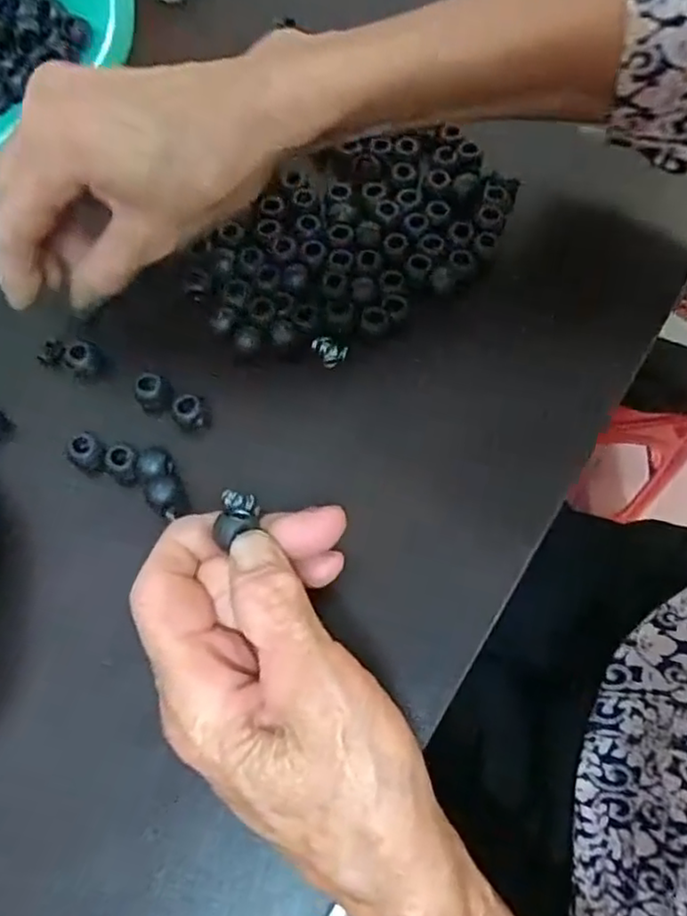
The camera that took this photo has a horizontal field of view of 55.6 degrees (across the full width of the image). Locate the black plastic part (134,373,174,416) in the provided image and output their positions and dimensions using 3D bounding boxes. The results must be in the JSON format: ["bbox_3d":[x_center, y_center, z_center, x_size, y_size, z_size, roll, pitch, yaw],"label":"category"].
[{"bbox_3d":[-0.084,-0.028,0.291,0.015,0.016,0.015,0,68,1],"label":"black plastic part"}]

